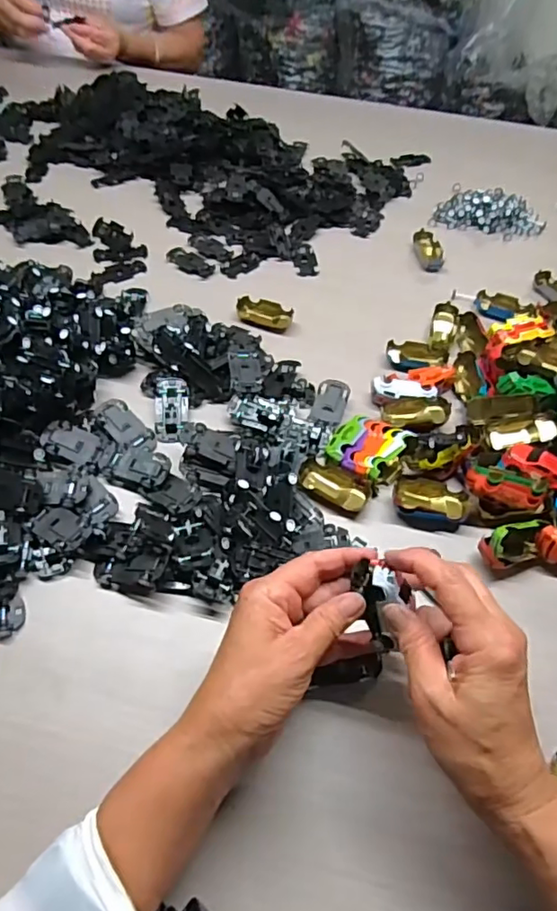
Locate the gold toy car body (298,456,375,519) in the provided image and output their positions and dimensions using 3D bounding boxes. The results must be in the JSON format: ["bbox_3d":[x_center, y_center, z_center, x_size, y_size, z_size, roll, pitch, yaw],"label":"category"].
[{"bbox_3d":[0.046,0.028,0.484,0.063,0.019,0.037,29,57,18],"label":"gold toy car body"}]

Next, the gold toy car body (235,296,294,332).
[{"bbox_3d":[-0.015,-0.159,0.621,0.062,0.018,0.032,14,53,7],"label":"gold toy car body"}]

